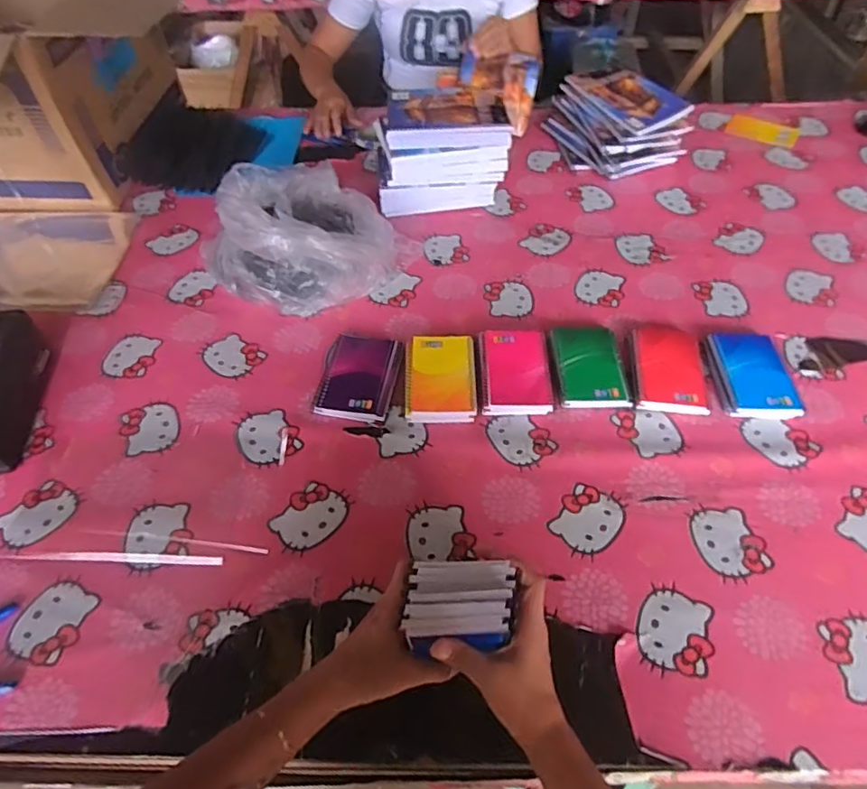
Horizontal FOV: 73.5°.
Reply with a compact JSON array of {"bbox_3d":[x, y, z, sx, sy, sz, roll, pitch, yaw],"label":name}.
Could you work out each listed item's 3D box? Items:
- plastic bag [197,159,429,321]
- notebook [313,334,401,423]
[{"bbox_3d":[-0.194,-0.253,0.886,0.286,0.141,0.248,25,56,20],"label":"plastic bag"},{"bbox_3d":[-0.097,-0.023,0.778,0.093,0.018,0.130,8,52,8],"label":"notebook"}]

